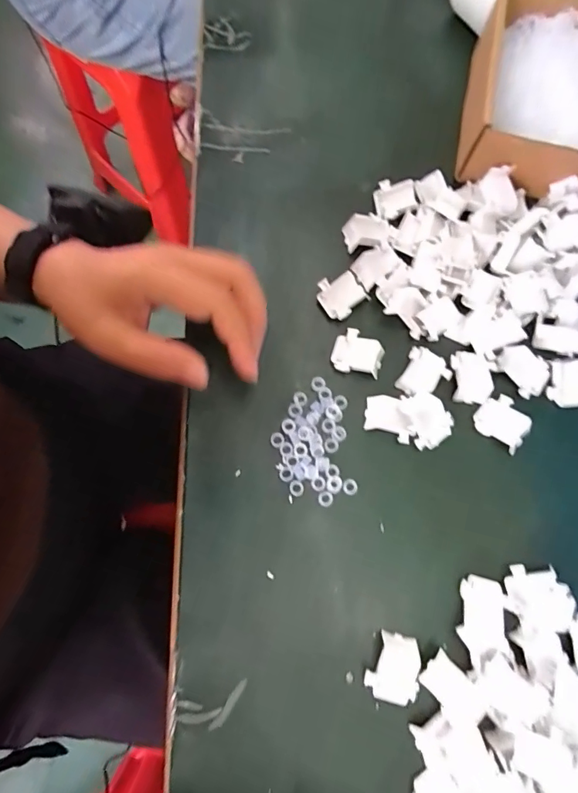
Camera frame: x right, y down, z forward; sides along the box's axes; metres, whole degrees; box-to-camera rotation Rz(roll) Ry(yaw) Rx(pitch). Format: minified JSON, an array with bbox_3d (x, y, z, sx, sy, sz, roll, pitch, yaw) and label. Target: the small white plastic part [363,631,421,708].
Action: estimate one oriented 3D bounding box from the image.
[{"bbox_3d":[0.061,0.158,0.260,0.028,0.007,0.035,15,76,3],"label":"small white plastic part"}]

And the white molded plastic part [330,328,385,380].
[{"bbox_3d":[0.047,-0.030,0.303,0.034,0.011,0.029,16,76,4],"label":"white molded plastic part"}]

